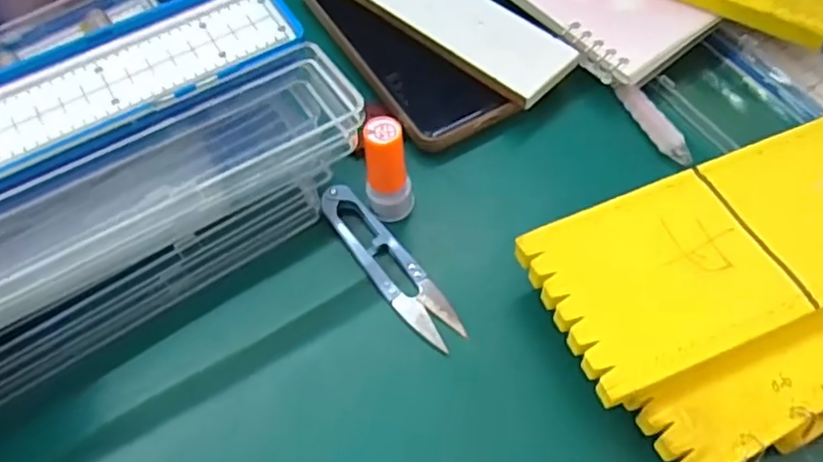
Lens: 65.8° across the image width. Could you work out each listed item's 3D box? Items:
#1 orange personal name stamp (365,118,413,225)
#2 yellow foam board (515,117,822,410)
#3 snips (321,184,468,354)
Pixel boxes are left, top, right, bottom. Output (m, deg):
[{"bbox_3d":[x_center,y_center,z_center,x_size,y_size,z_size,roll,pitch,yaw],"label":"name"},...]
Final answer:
[{"bbox_3d":[-0.011,-0.028,0.308,0.022,0.057,0.020,-4,58,0],"label":"orange personal name stamp"},{"bbox_3d":[0.220,-0.026,0.289,0.343,0.005,0.079,-21,60,-9],"label":"yellow foam board"},{"bbox_3d":[-0.012,0.016,0.309,0.022,0.012,0.099,-34,63,-17],"label":"snips"}]

